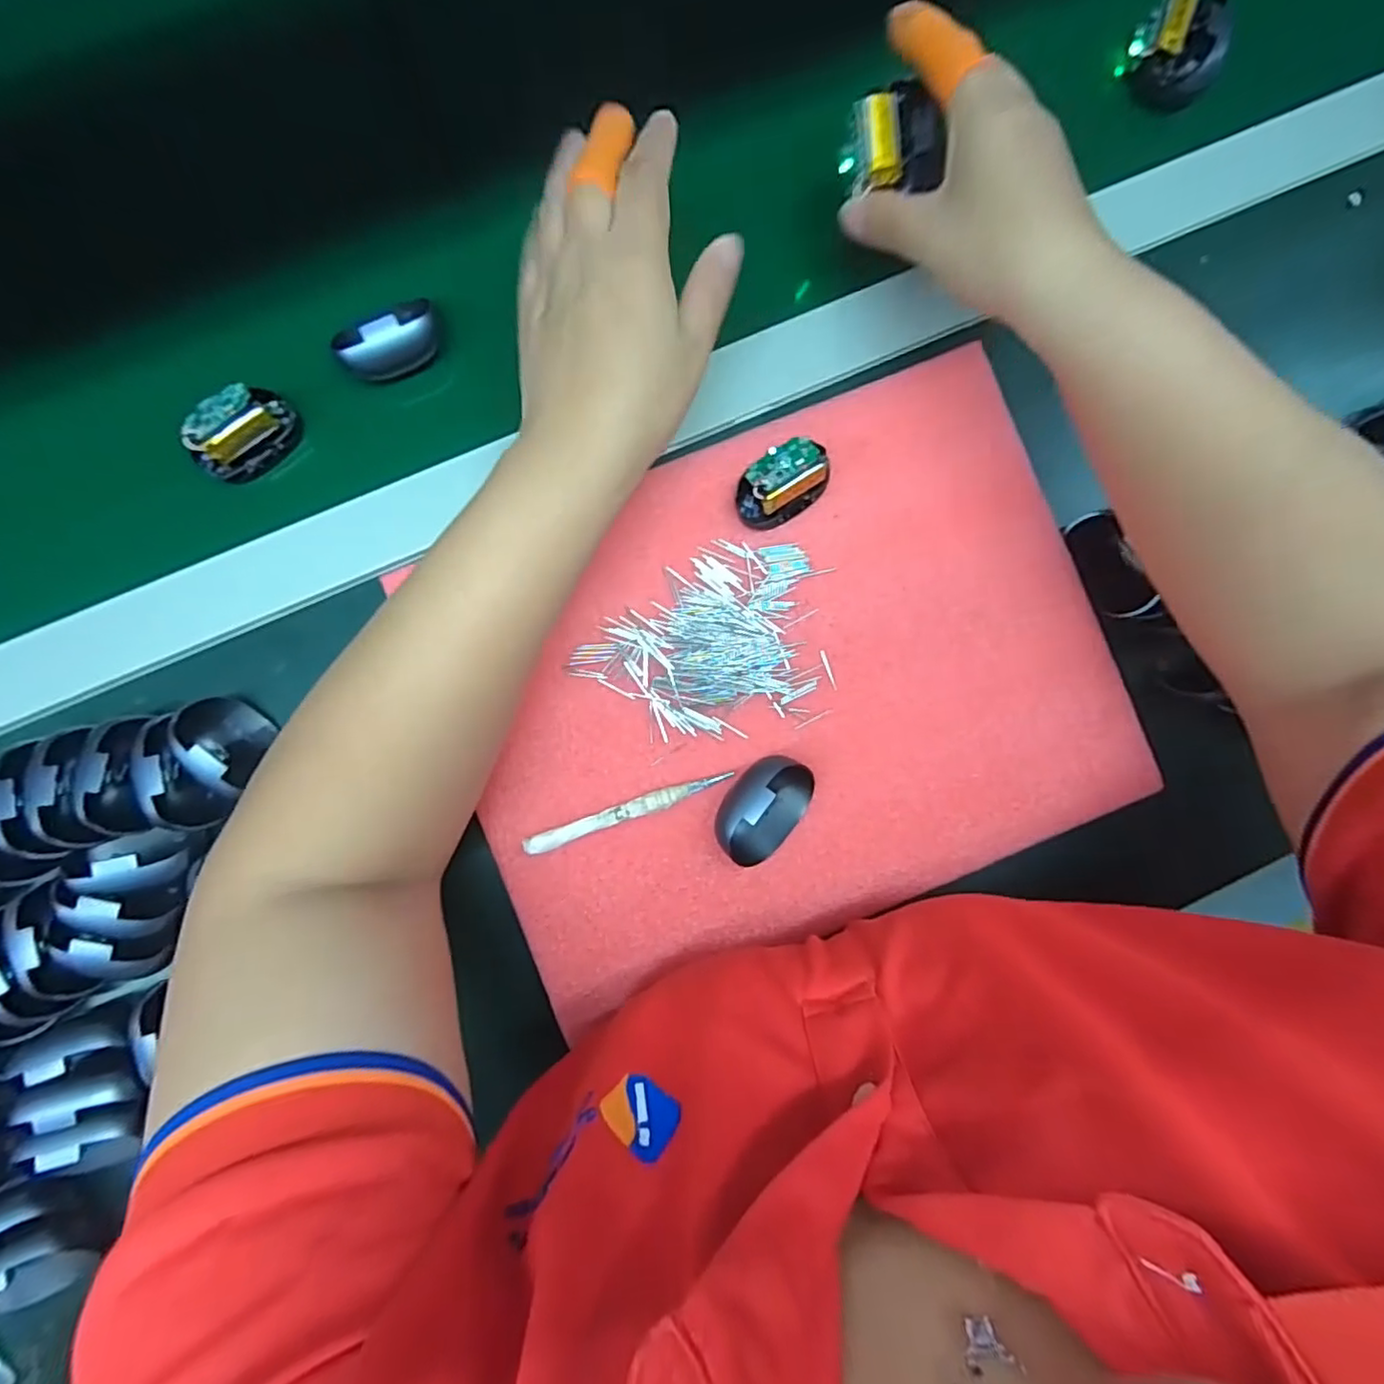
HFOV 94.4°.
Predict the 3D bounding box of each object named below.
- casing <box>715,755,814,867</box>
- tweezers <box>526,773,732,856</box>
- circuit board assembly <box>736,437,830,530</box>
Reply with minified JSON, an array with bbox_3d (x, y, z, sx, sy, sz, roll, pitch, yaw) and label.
[{"bbox_3d":[0.036,0.058,0.324,0.038,0.032,0.057,41,81,1],"label":"casing"},{"bbox_3d":[-0.033,0.061,0.330,0.107,0.010,0.010,-19,85,-7],"label":"tweezers"},{"bbox_3d":[0.047,-0.107,0.331,0.049,0.030,0.028,-33,86,-8],"label":"circuit board assembly"}]

